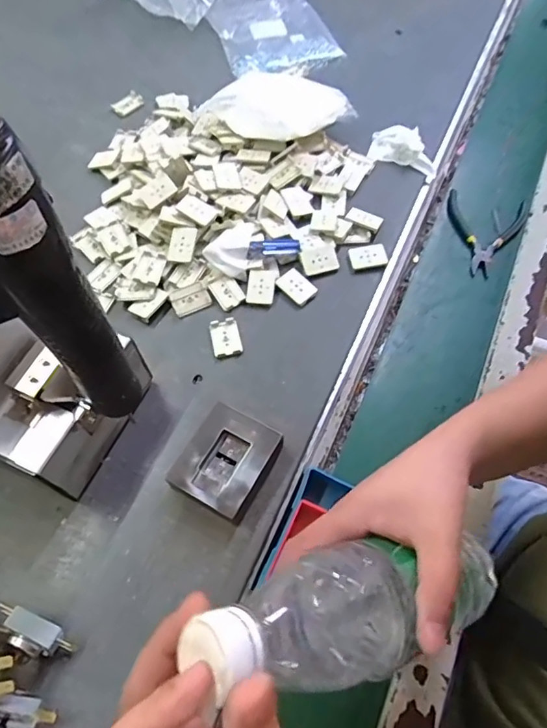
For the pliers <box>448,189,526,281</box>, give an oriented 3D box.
[{"bbox_3d":[0.248,-0.154,0.599,0.089,0.012,0.125,16,63,8],"label":"pliers"}]

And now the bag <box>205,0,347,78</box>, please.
[{"bbox_3d":[-0.008,-0.501,0.727,0.154,0.030,0.213,-19,63,-10],"label":"bag"}]

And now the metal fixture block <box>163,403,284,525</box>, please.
[{"bbox_3d":[-0.040,0.083,0.430,0.065,0.029,0.082,27,65,14],"label":"metal fixture block"}]

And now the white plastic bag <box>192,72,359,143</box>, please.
[{"bbox_3d":[0.005,-0.300,0.598,0.179,0.058,0.068,-7,62,-4],"label":"white plastic bag"}]

